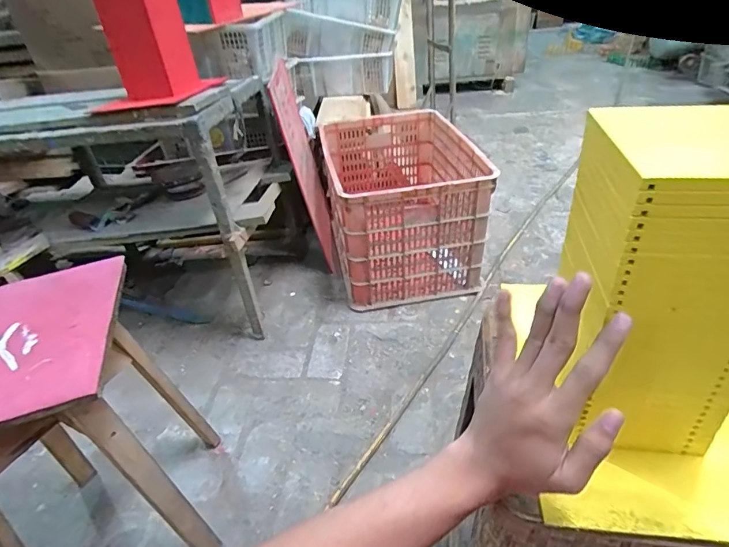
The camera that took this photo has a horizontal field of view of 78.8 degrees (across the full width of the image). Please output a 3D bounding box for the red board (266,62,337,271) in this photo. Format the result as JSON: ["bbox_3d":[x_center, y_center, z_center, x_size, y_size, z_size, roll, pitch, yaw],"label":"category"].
[{"bbox_3d":[-0.186,-0.365,1.482,0.024,0.599,0.441,-13,29,5],"label":"red board"}]

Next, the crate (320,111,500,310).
[{"bbox_3d":[0.110,-0.243,1.473,0.425,0.387,0.647,-10,34,-4],"label":"crate"}]

